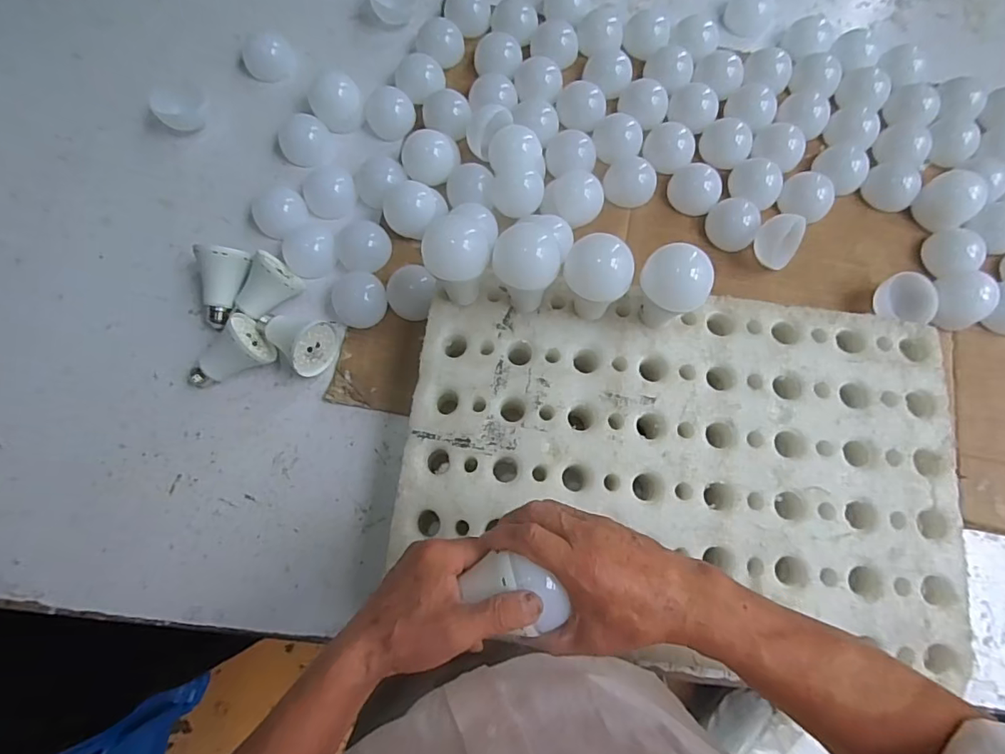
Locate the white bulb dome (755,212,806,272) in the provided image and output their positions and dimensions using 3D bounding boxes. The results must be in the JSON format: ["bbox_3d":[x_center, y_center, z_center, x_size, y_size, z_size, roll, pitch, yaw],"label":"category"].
[{"bbox_3d":[0.339,-0.167,0.644,0.052,0.062,0.053,0,75,-1],"label":"white bulb dome"}]

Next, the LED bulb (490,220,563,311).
[{"bbox_3d":[0.024,-0.109,0.531,0.061,0.086,0.056,0,75,-1],"label":"LED bulb"}]

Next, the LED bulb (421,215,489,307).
[{"bbox_3d":[-0.046,-0.118,0.531,0.059,0.079,0.055,0,75,-1],"label":"LED bulb"}]

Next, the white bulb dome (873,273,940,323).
[{"bbox_3d":[0.486,-0.092,0.635,0.065,0.040,0.060,0,75,-1],"label":"white bulb dome"}]

